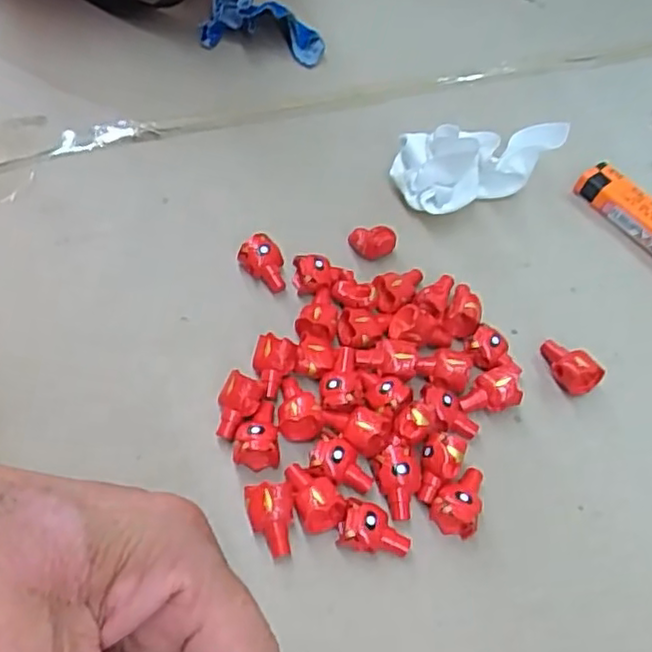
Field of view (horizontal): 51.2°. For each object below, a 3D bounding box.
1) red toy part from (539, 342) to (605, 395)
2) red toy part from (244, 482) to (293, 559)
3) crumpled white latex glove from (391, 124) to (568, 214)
[{"bbox_3d":[0.102,0.017,0.286,0.014,0.017,0.025,-27,63,-21],"label":"red toy part"},{"bbox_3d":[-0.020,0.068,0.237,0.016,0.015,0.021,-2,57,-6],"label":"red toy part"},{"bbox_3d":[0.073,-0.086,0.332,0.081,0.042,0.039,-28,63,-21],"label":"crumpled white latex glove"}]

